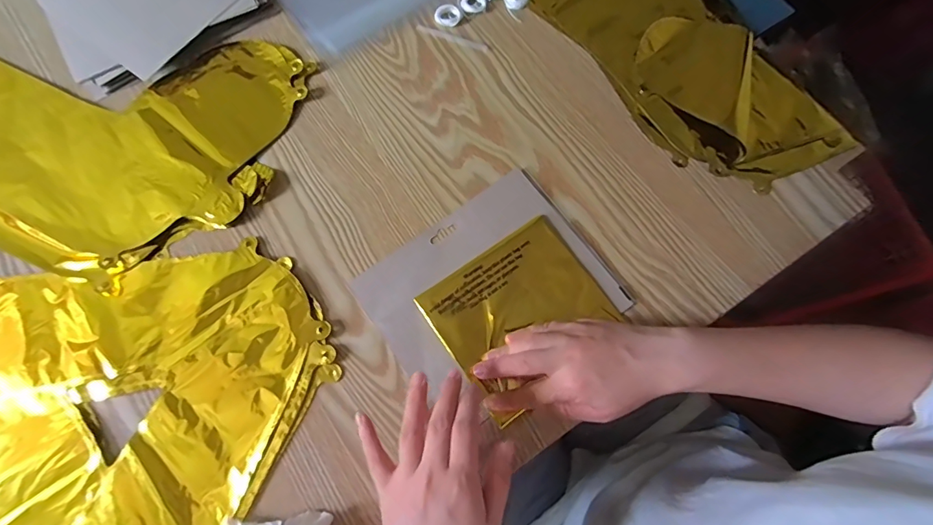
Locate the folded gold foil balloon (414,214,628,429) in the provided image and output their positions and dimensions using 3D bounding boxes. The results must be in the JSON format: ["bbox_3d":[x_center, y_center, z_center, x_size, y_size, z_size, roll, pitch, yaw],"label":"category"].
[{"bbox_3d":[0.049,0.042,0.391,0.141,0.008,0.124,-33,76,-10],"label":"folded gold foil balloon"}]

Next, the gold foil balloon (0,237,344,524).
[{"bbox_3d":[-0.331,0.118,0.362,0.363,0.009,0.355,26,74,8],"label":"gold foil balloon"}]

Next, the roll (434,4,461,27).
[{"bbox_3d":[-0.020,-0.263,0.481,0.028,0.008,0.022,-5,73,-2],"label":"roll"}]

